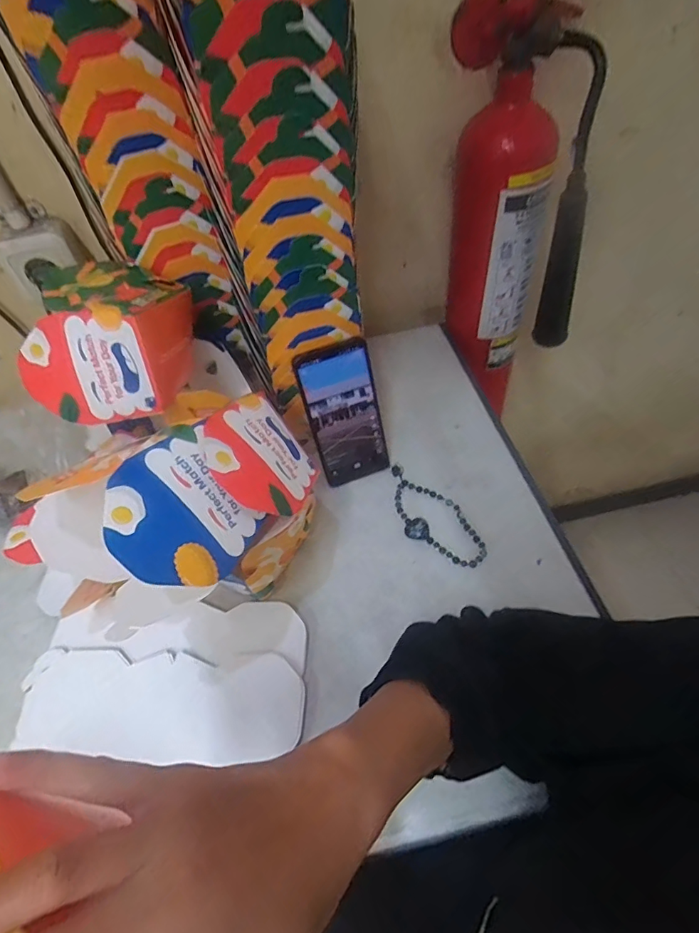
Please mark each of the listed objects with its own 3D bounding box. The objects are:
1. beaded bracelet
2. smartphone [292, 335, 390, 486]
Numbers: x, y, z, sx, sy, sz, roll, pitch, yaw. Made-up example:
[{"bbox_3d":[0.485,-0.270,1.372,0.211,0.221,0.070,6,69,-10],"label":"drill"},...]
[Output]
[{"bbox_3d":[0.086,0.053,0.518,0.067,0.007,0.147,-40,58,-23],"label":"beaded bracelet"},{"bbox_3d":[-0.004,-0.054,0.513,0.077,0.166,0.008,-18,36,-4],"label":"smartphone"}]

